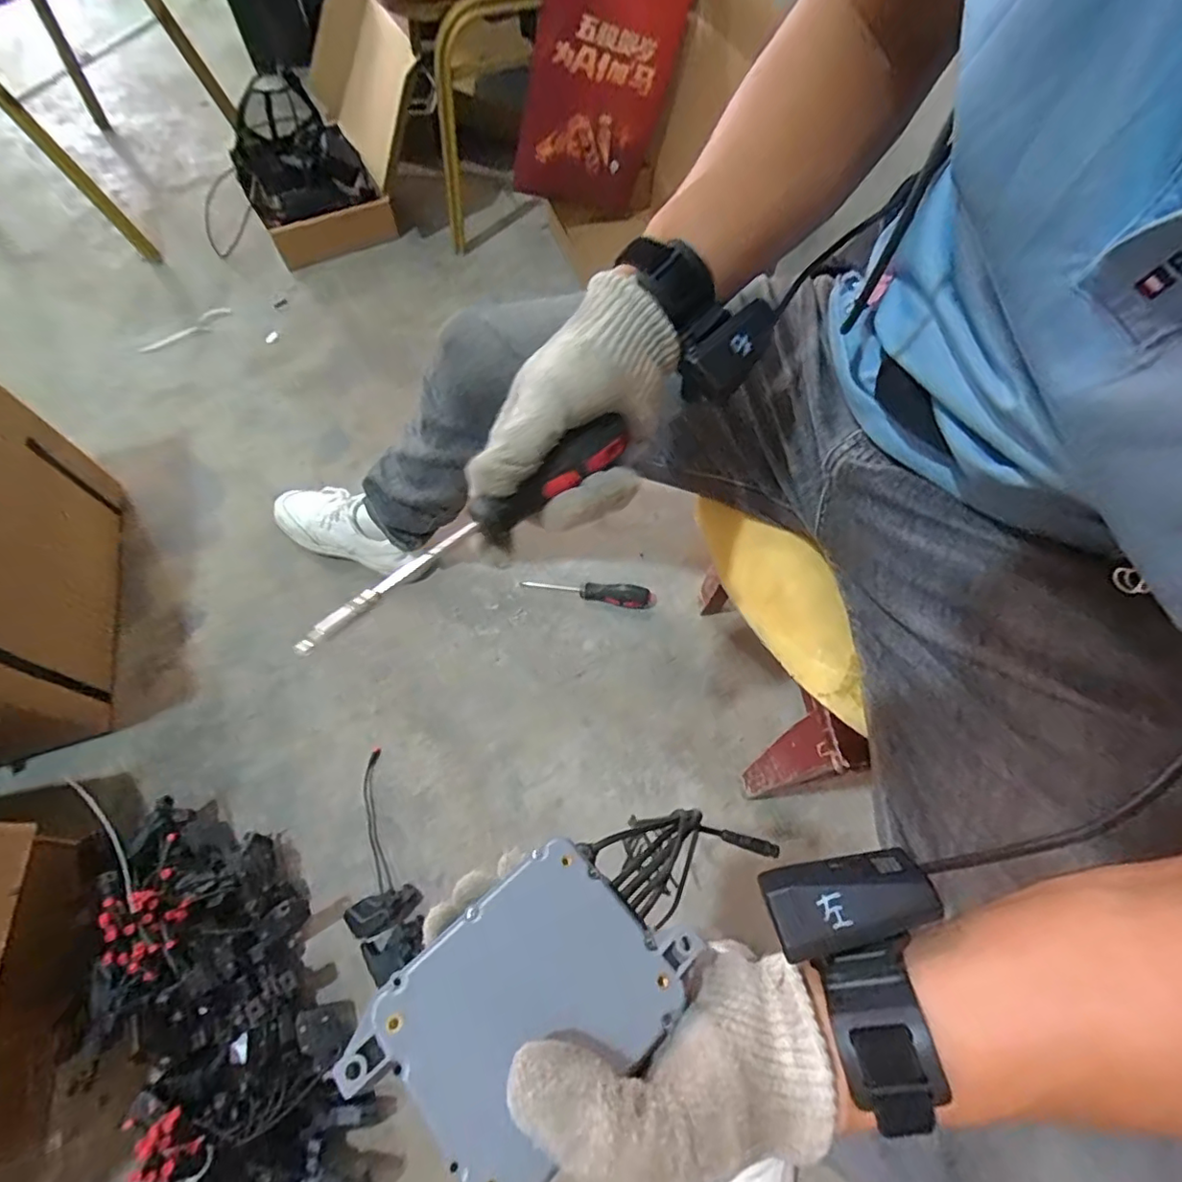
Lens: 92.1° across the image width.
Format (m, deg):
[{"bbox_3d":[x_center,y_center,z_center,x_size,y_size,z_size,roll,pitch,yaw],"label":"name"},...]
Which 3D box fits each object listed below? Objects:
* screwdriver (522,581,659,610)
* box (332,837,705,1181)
[{"bbox_3d":[-0.002,0.003,0.878,0.203,0.025,0.035,6,63,3],"label":"screwdriver"},{"bbox_3d":[-0.023,0.162,0.225,0.116,0.024,0.081,-39,72,-17],"label":"box"}]

